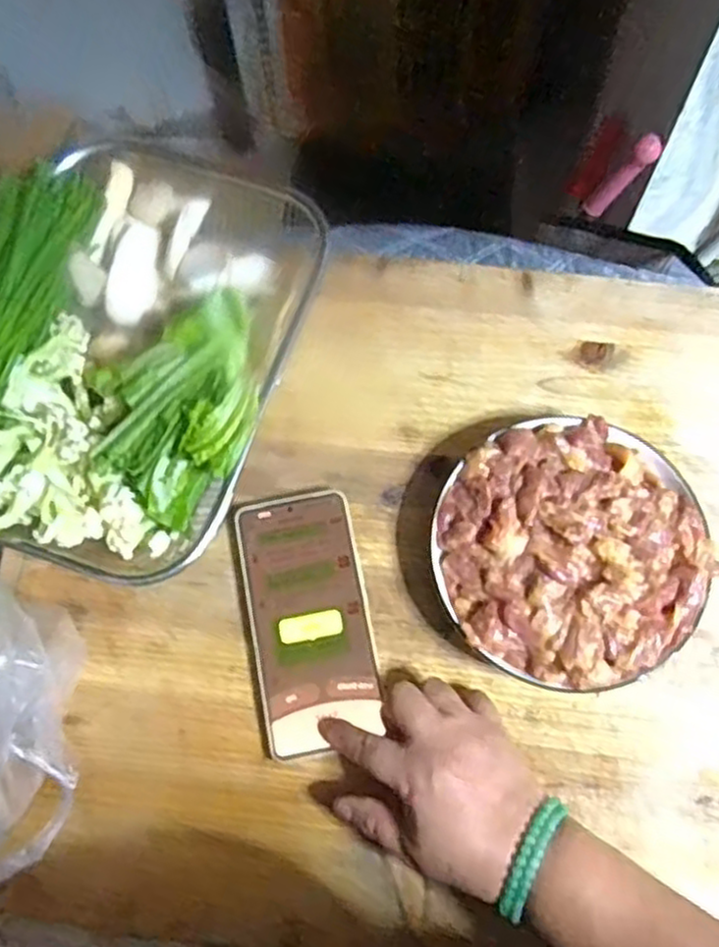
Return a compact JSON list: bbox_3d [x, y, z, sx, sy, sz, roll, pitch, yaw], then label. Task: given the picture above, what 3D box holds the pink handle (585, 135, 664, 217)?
[{"bbox_3d":[0.248,-0.280,0.704,0.019,0.099,0.018,9,67,-18],"label":"pink handle"}]

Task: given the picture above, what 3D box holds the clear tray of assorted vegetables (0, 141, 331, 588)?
[{"bbox_3d":[-0.155,-0.087,0.508,0.214,0.098,0.300,15,69,8],"label":"clear tray of assorted vegetables"}]

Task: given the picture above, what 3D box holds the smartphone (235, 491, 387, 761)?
[{"bbox_3d":[-0.035,0.095,0.485,0.076,0.009,0.161,-7,74,-1],"label":"smartphone"}]

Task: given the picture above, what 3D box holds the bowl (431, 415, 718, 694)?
[{"bbox_3d":[0.135,0.049,0.476,0.166,0.050,0.166,-1,68,1],"label":"bowl"}]

